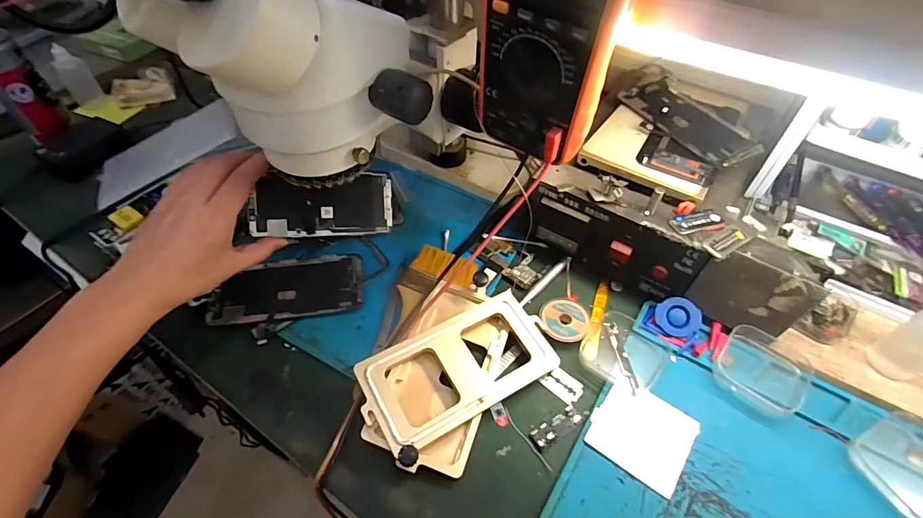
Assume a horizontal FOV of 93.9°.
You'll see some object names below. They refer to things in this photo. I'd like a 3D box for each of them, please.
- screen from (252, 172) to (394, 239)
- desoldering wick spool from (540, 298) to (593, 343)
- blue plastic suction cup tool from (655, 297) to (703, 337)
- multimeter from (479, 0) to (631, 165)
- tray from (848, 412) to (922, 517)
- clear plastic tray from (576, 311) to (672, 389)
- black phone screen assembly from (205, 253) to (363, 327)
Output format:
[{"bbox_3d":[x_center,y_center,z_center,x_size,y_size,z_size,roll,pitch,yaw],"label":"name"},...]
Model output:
[{"bbox_3d":[-0.138,-0.055,0.436,0.135,0.006,0.060,-5,93,-24],"label":"screen"},{"bbox_3d":[0.096,0.056,0.392,0.046,0.014,0.048,0,50,0],"label":"desoldering wick spool"},{"bbox_3d":[0.195,0.052,0.387,0.037,0.004,0.033,42,89,13],"label":"blue plastic suction cup tool"},{"bbox_3d":[0.056,-0.146,0.274,0.089,0.173,0.036,31,57,23],"label":"multimeter"},{"bbox_3d":[0.327,0.151,0.313,0.073,0.018,0.063,-21,53,-16],"label":"tray"},{"bbox_3d":[0.143,0.079,0.375,0.063,0.016,0.066,31,57,23],"label":"clear plastic tray"},{"bbox_3d":[-0.165,0.028,0.413,0.137,0.007,0.066,-7,51,-5],"label":"black phone screen assembly"}]

